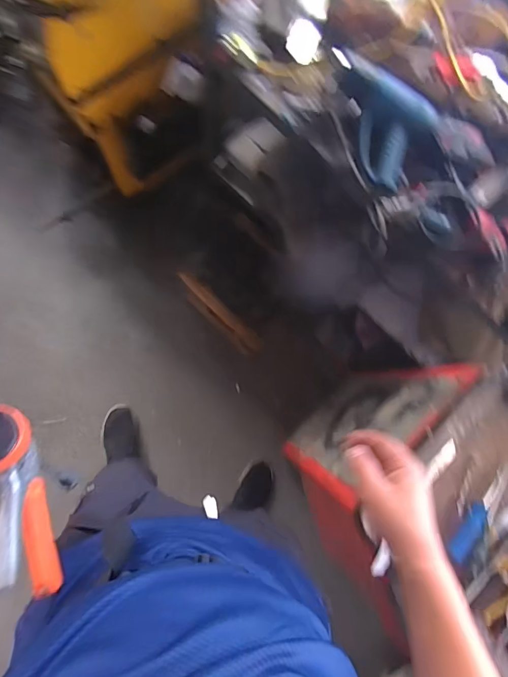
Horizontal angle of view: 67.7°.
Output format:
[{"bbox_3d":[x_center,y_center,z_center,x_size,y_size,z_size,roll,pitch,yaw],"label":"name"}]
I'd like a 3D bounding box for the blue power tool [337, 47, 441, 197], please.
[{"bbox_3d":[0.243,-0.438,0.790,0.226,0.065,0.183,27,99,-9],"label":"blue power tool"}]

